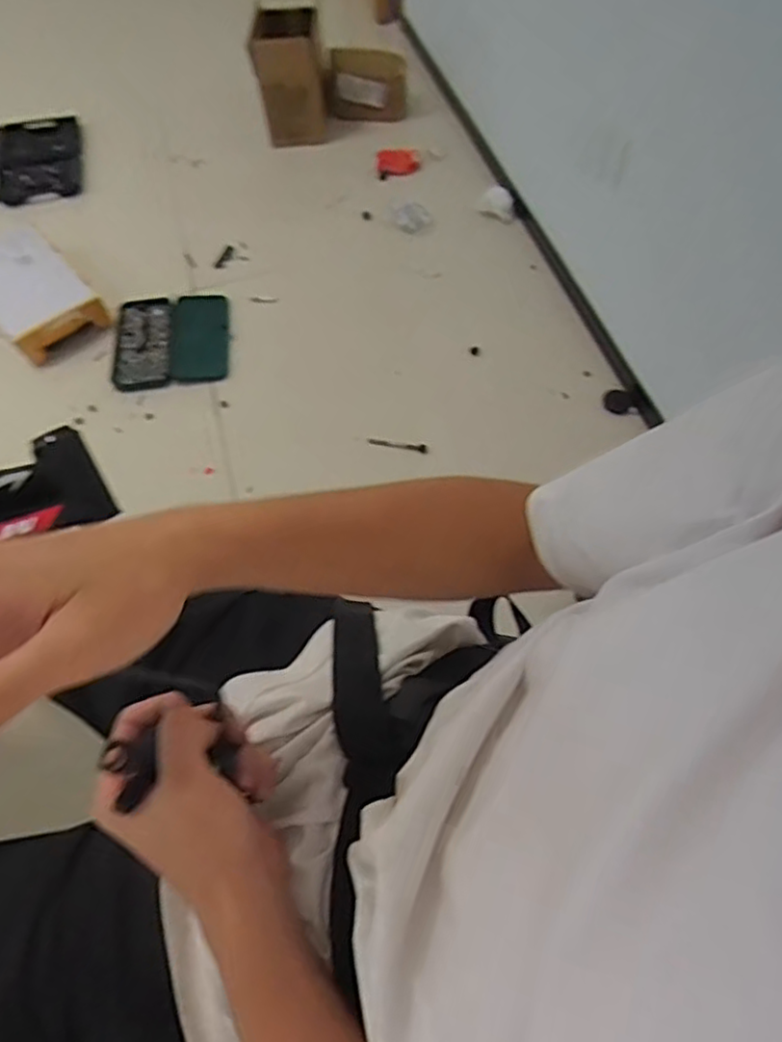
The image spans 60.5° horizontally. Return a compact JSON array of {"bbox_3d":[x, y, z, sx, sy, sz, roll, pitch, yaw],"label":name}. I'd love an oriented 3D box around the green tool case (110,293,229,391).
[{"bbox_3d":[-0.489,-0.407,1.484,0.246,0.030,0.266,-8,60,-1],"label":"green tool case"}]

